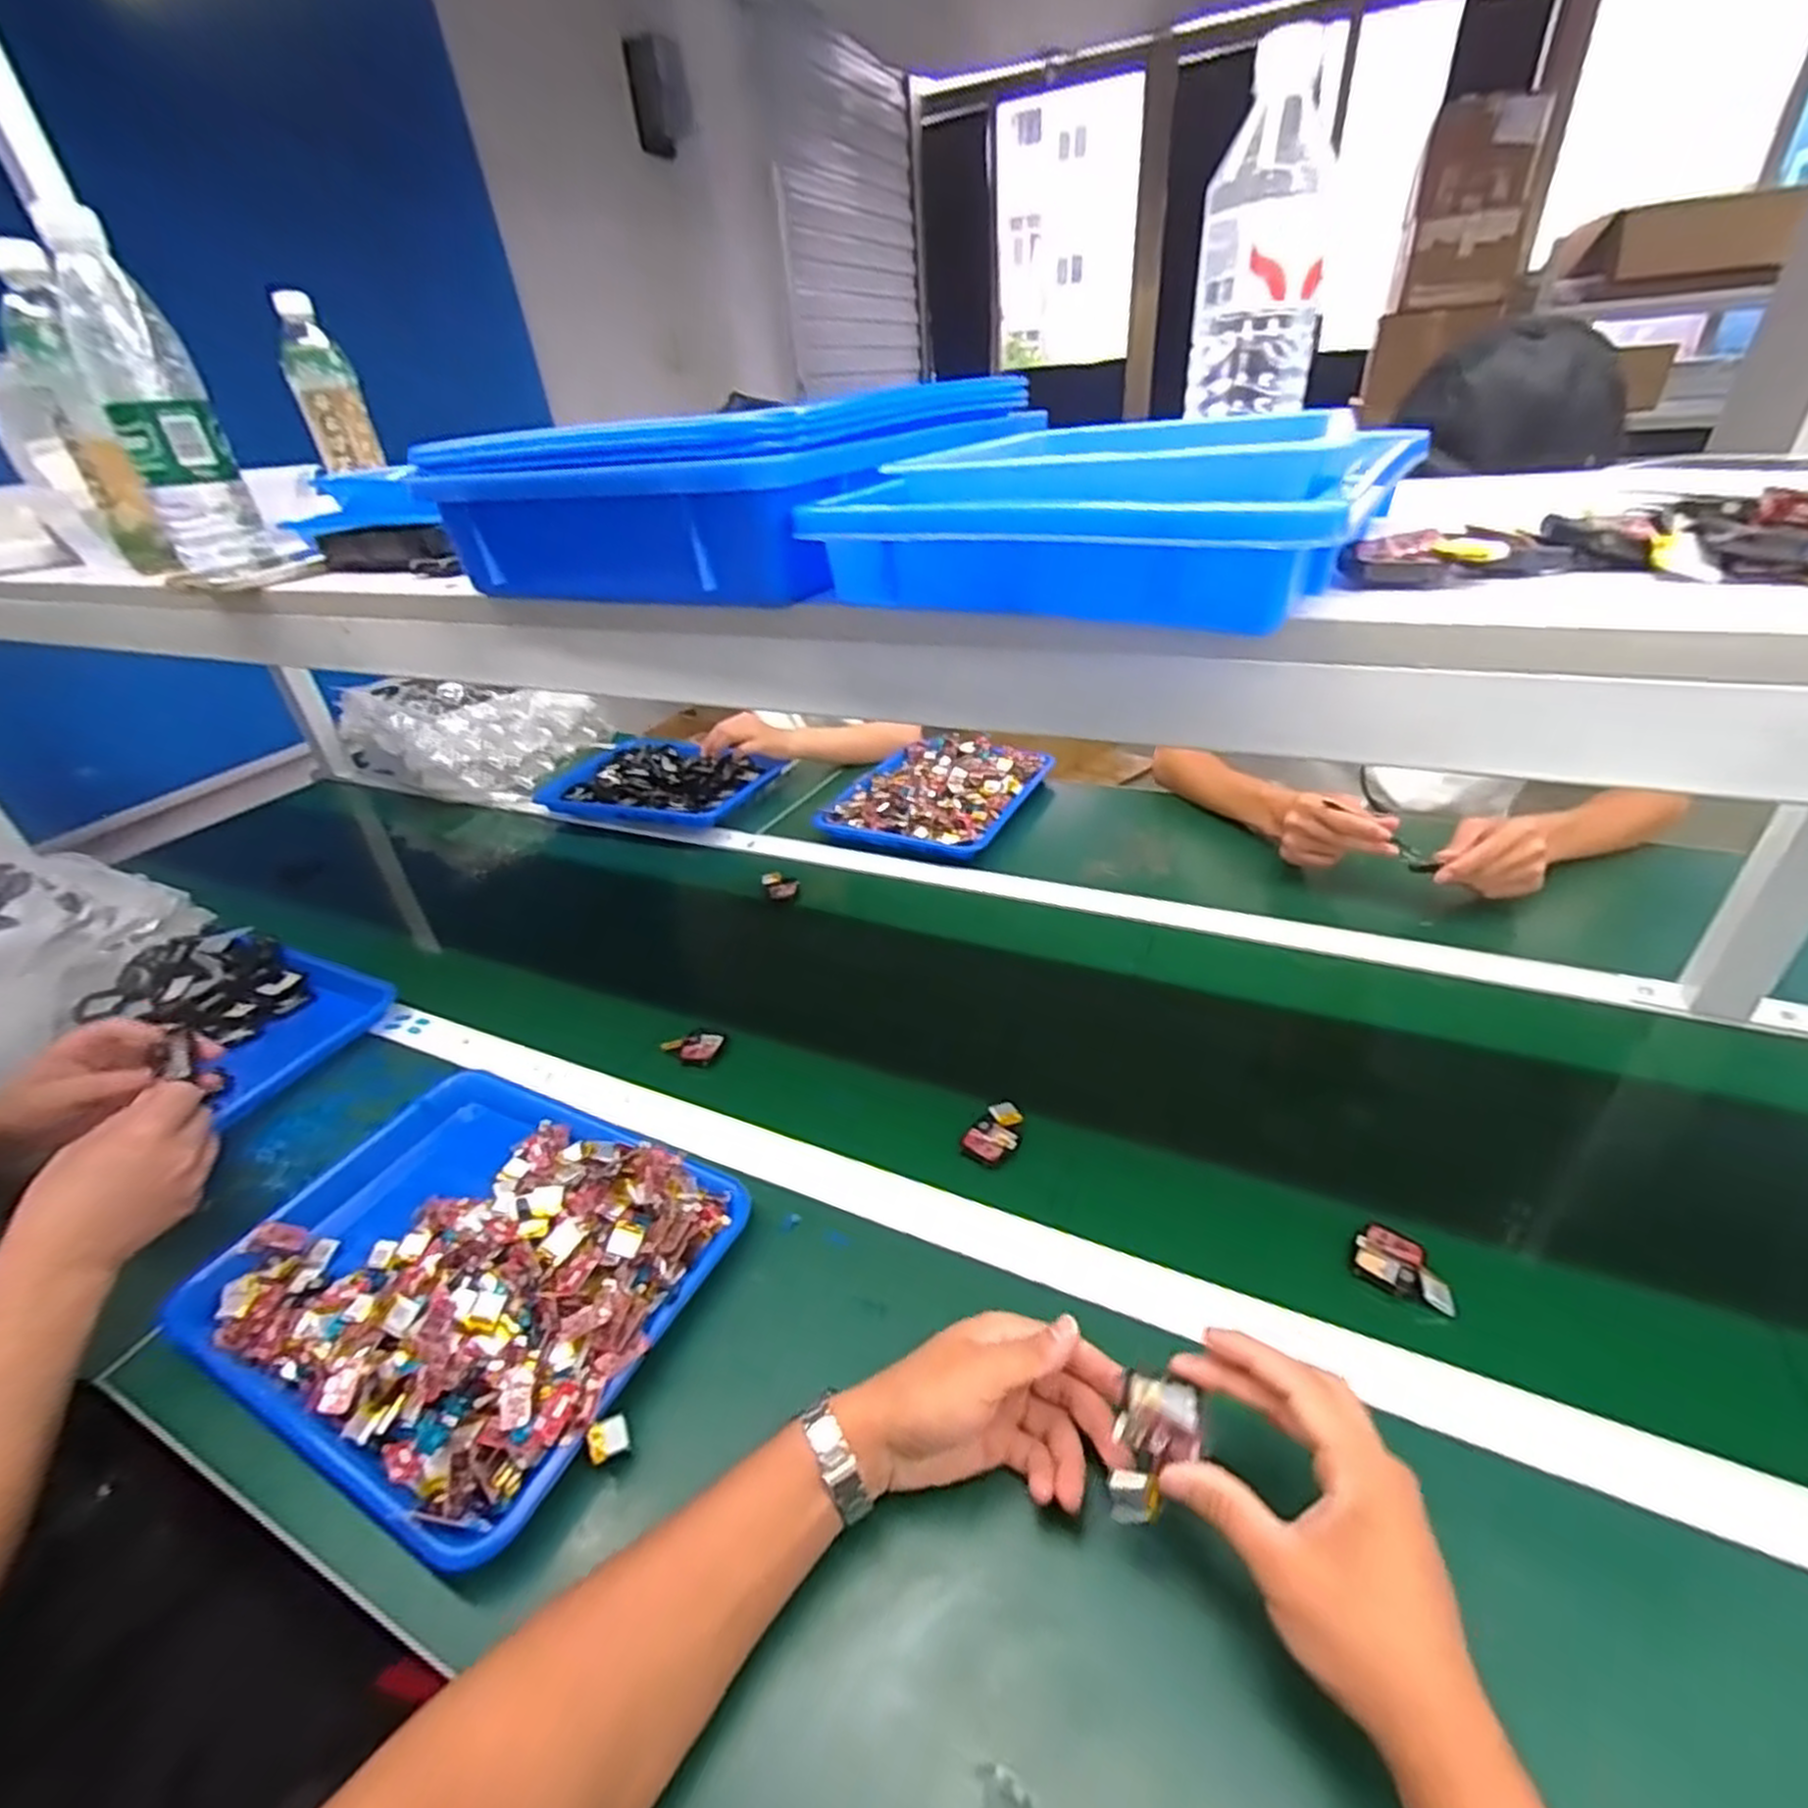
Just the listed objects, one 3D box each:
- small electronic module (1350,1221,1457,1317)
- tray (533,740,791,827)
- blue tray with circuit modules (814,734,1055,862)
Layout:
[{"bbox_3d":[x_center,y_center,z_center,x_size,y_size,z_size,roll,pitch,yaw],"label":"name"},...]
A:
[{"bbox_3d":[0.325,0.235,0.506,0.056,0.009,0.041,21,41,35],"label":"small electronic module"},{"bbox_3d":[-0.385,-0.200,1.223,0.344,0.049,0.226,10,36,22],"label":"tray"},{"bbox_3d":[0.051,-0.159,1.115,0.240,0.045,0.301,12,37,25],"label":"blue tray with circuit modules"}]

